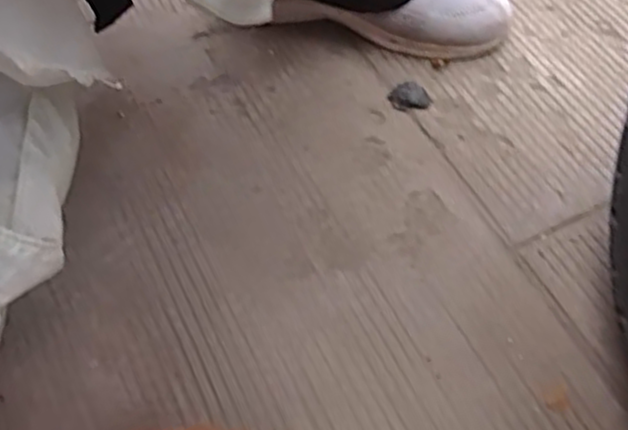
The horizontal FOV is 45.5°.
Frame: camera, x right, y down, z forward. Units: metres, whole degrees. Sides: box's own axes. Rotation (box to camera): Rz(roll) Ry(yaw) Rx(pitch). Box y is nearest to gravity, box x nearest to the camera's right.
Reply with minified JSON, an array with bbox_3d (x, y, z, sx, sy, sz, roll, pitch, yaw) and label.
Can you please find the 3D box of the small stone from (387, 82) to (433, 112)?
[{"bbox_3d":[0.077,-0.096,0.609,0.032,0.008,0.026,-15,55,-9],"label":"small stone"}]

